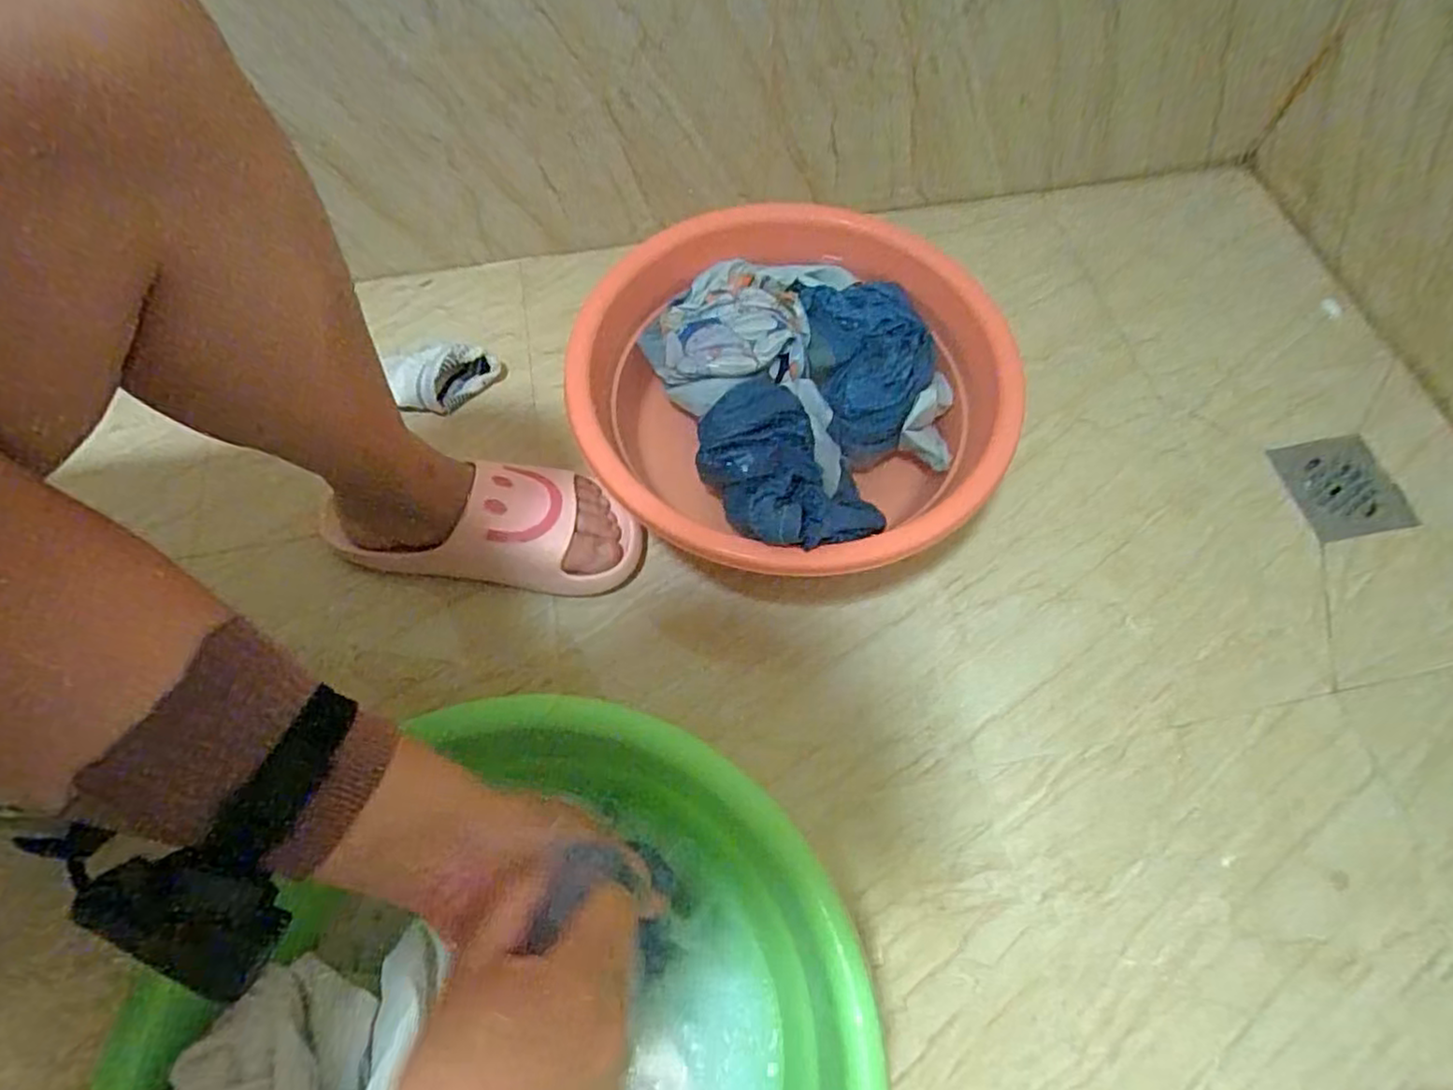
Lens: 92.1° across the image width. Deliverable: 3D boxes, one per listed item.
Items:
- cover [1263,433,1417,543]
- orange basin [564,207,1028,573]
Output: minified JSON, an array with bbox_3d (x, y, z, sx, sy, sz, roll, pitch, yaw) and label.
[{"bbox_3d":[0.560,-0.052,0.636,0.095,0.005,0.098,-11,63,-4],"label":"cover"},{"bbox_3d":[0.052,-0.108,0.594,0.324,0.142,0.327,-1,63,1],"label":"orange basin"}]

